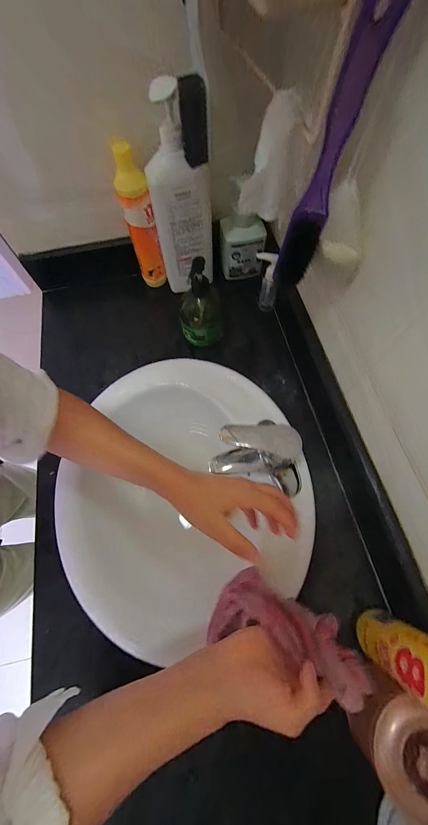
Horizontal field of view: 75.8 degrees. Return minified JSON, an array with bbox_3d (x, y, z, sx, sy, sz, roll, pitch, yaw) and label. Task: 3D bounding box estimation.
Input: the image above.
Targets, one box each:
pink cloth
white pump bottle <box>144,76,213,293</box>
[{"bbox_3d":[0.075,0.255,0.321,0.179,0.083,0.090,8,65,34],"label":"pink cloth"},{"bbox_3d":[-0.057,-0.354,0.480,0.099,0.285,0.060,-9,67,-2],"label":"white pump bottle"}]

